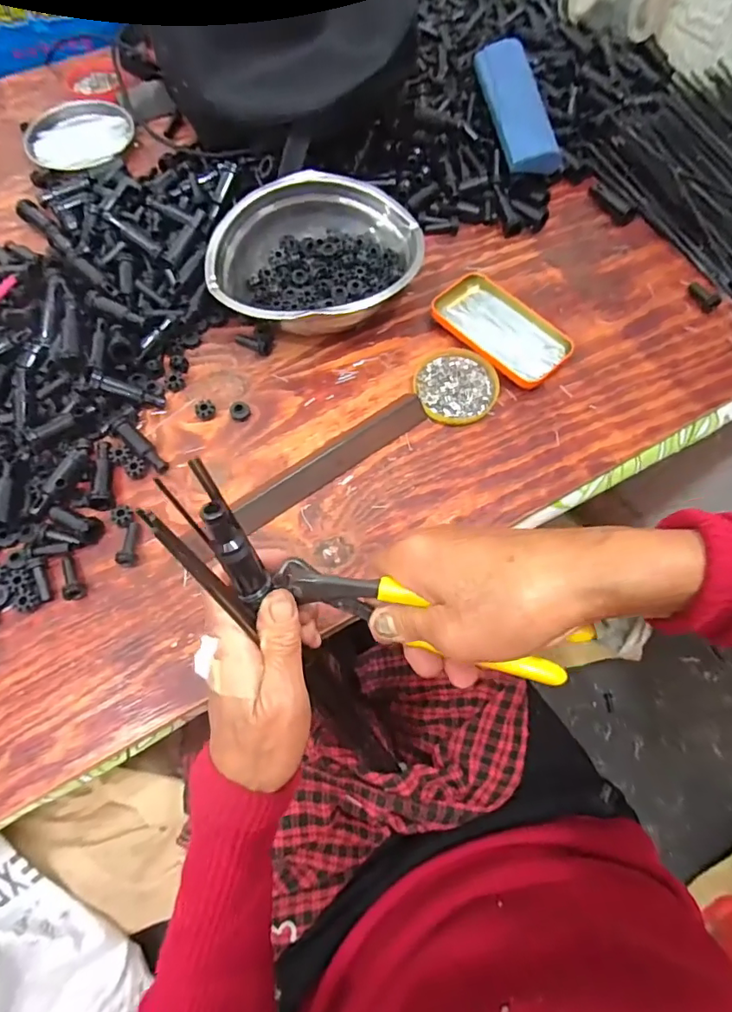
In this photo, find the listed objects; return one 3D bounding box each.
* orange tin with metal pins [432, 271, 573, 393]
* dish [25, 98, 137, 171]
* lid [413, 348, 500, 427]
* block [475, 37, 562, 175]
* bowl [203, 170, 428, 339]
[{"bbox_3d":[0.137,-0.184,0.527,0.079,0.018,0.146,-42,73,-15],"label":"orange tin with metal pins"},{"bbox_3d":[-0.365,-0.471,0.648,0.131,0.019,0.144,-22,69,-9],"label":"dish"},{"bbox_3d":[0.089,-0.121,0.505,0.078,0.012,0.083,0,67,0],"label":"lid"},{"bbox_3d":[0.174,-0.474,0.593,0.068,0.025,0.176,-13,77,-7],"label":"block"},{"bbox_3d":[-0.043,-0.272,0.538,0.197,0.065,0.183,0,67,0],"label":"bowl"}]

